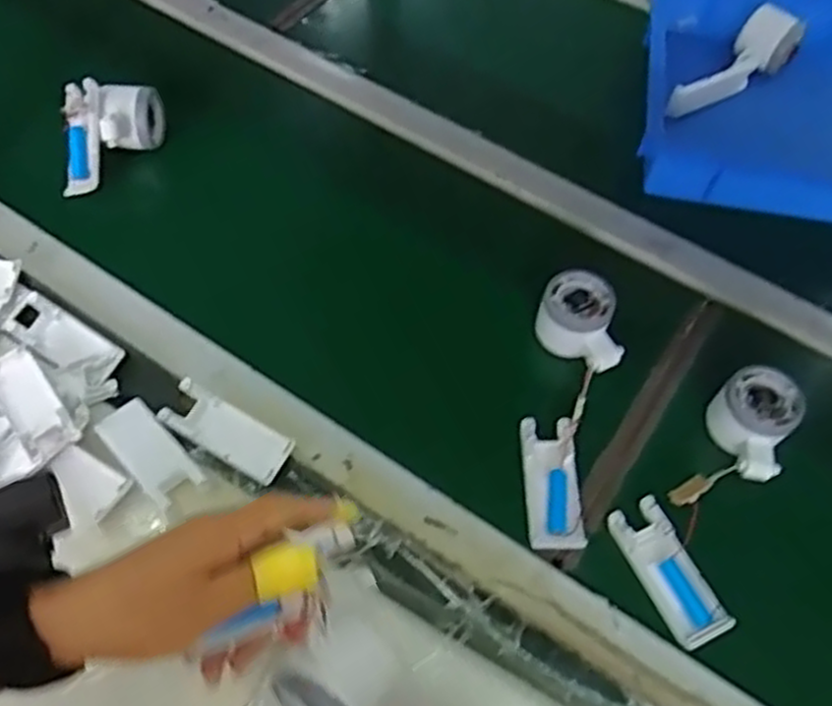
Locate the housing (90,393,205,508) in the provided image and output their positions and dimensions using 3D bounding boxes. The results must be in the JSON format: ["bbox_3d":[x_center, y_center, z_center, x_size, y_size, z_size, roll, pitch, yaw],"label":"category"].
[{"bbox_3d":[-0.203,0.075,0.564,0.041,0.008,0.090,-40,69,-22],"label":"housing"}]

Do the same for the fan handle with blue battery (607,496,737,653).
[{"bbox_3d":[0.186,0.159,0.544,0.043,0.012,0.104,-22,63,-15],"label":"fan handle with blue battery"}]

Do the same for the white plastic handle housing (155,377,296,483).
[{"bbox_3d":[-0.149,0.066,0.588,0.107,0.024,0.041,28,62,13],"label":"white plastic handle housing"}]

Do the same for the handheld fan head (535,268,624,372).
[{"bbox_3d":[0.141,-0.025,0.630,0.082,0.047,0.070,34,64,16],"label":"handheld fan head"}]

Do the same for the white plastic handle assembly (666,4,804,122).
[{"bbox_3d":[0.334,-0.305,0.782,0.172,0.046,0.057,-38,68,-21],"label":"white plastic handle assembly"}]

